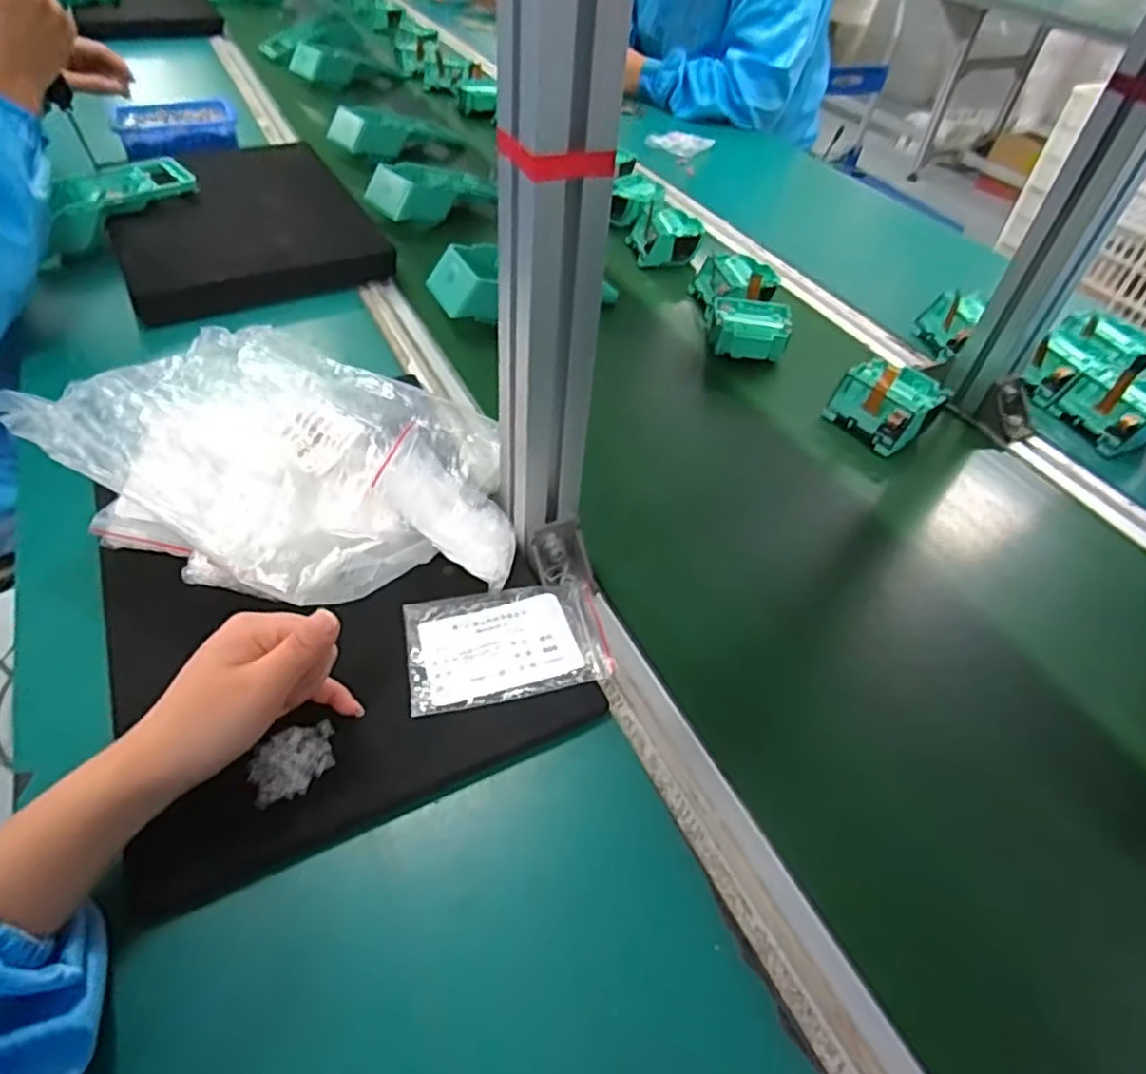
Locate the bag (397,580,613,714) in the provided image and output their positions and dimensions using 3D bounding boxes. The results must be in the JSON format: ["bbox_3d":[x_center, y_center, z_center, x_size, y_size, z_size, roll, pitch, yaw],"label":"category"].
[{"bbox_3d":[-0.040,0.065,0.430,0.121,0.013,0.078,-9,48,-10],"label":"bag"}]

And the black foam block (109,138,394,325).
[{"bbox_3d":[-0.378,-0.361,0.775,0.251,0.041,0.358,-19,50,-24],"label":"black foam block"}]

